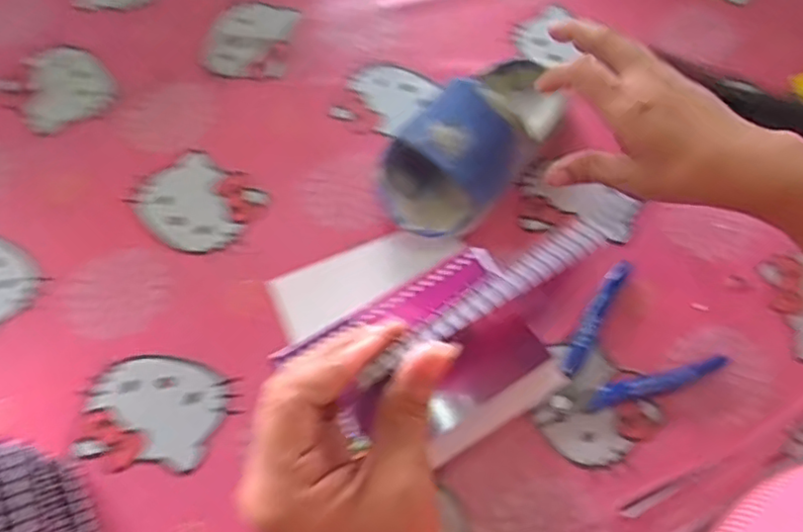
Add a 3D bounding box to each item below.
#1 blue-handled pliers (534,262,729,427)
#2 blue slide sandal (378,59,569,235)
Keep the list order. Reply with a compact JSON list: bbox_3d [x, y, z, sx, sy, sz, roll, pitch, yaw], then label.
[{"bbox_3d":[0.128,0.056,0.391,0.115,0.016,0.086,-29,69,-14],"label":"blue-handled pliers"},{"bbox_3d":[0.057,-0.092,0.431,0.081,0.062,0.173,37,69,15],"label":"blue slide sandal"}]

